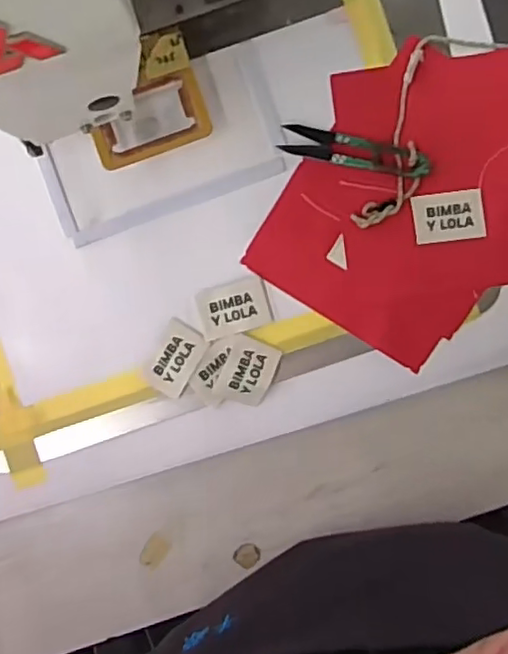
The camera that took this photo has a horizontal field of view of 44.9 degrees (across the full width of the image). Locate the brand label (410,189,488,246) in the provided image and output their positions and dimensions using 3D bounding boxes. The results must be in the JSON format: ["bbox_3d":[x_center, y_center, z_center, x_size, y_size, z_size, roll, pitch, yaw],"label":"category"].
[{"bbox_3d":[0.139,-0.079,0.439,0.050,0.004,0.034,-8,94,1],"label":"brand label"}]

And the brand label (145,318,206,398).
[{"bbox_3d":[-0.057,0.023,0.443,0.030,0.004,0.051,26,91,1],"label":"brand label"}]

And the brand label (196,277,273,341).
[{"bbox_3d":[-0.014,-0.014,0.442,0.049,0.004,0.036,-15,90,1],"label":"brand label"}]

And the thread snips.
[{"bbox_3d":[0.073,-0.124,0.434,0.103,0.010,0.022,13,90,1],"label":"thread snips"}]

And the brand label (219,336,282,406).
[{"bbox_3d":[-0.003,0.033,0.438,0.033,0.007,0.048,21,91,1],"label":"brand label"}]

